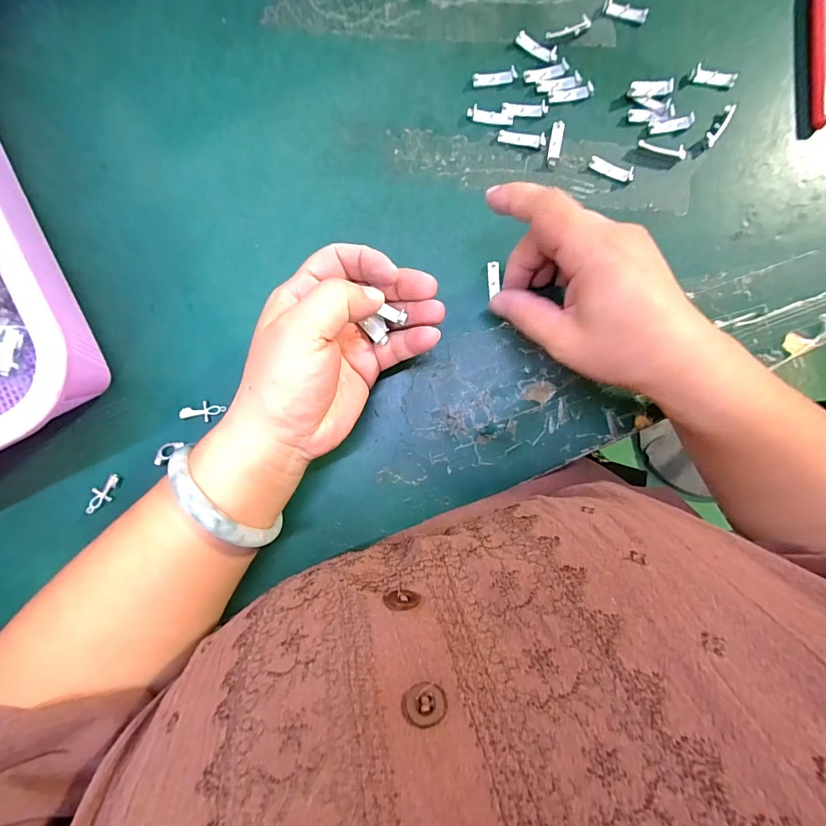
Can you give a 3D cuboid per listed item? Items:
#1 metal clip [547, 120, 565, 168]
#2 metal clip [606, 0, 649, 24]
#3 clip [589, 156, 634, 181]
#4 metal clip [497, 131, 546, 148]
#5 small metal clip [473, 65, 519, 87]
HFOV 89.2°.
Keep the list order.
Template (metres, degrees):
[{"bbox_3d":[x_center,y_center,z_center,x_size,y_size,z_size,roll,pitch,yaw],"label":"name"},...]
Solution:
[{"bbox_3d":[0.093,-0.176,0.273,0.008,0.004,0.031,10,88,1],"label":"metal clip"},{"bbox_3d":[0.141,-0.264,0.275,0.027,0.006,0.008,17,88,1],"label":"metal clip"},{"bbox_3d":[0.129,-0.158,0.271,0.029,0.004,0.008,25,103,5],"label":"clip"},{"bbox_3d":[0.071,-0.179,0.272,0.030,0.004,0.008,7,88,1],"label":"metal clip"},{"bbox_3d":[0.054,-0.220,0.275,0.028,0.004,0.008,-8,88,0],"label":"small metal clip"}]

